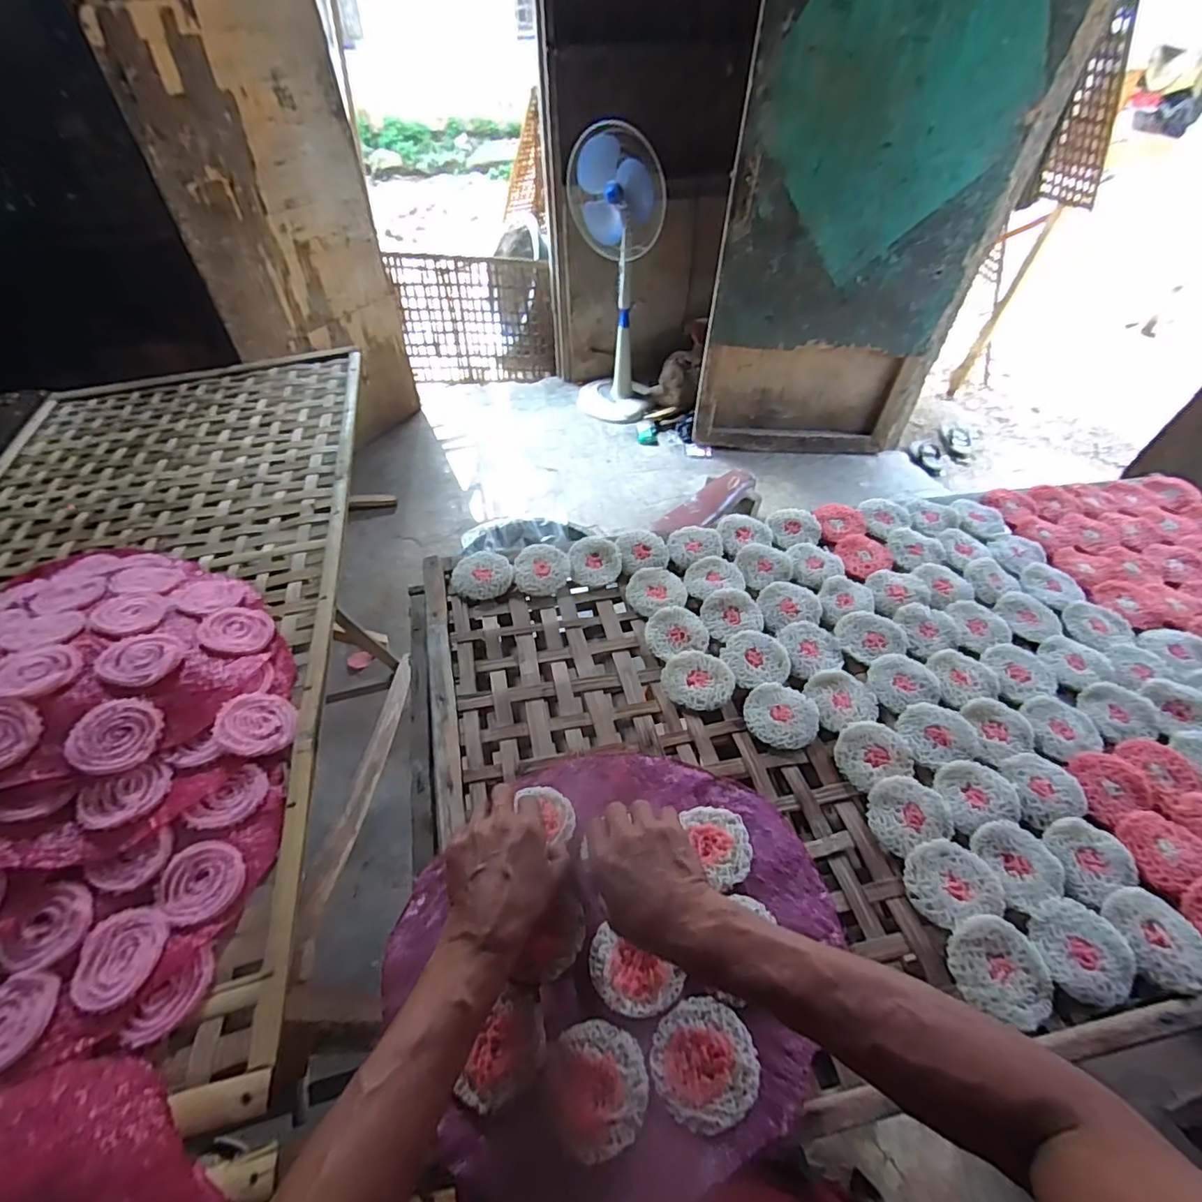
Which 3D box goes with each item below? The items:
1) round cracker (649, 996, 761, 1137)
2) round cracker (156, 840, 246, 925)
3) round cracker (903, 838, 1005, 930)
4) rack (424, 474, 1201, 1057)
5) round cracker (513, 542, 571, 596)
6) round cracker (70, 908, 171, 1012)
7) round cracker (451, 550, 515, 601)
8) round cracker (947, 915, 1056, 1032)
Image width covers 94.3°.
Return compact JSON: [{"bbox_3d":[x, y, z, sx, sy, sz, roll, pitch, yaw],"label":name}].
[{"bbox_3d":[0.081,0.355,0.431,0.078,0.007,0.076,0,50,0],"label":"round cracker"},{"bbox_3d":[-0.372,0.260,0.519,0.073,0.011,0.066,25,54,20],"label":"round cracker"},{"bbox_3d":[0.325,0.260,0.519,0.079,0.013,0.068,-10,50,-7],"label":"round cracker"},{"bbox_3d":[0.390,0.100,0.643,1.140,0.033,0.609,-8,50,-6],"label":"rack"},{"bbox_3d":[-0.080,-0.044,0.757,0.073,0.022,0.082,-6,50,-5],"label":"round cracker"},{"bbox_3d":[-0.410,0.303,0.475,0.064,0.010,0.072,3,50,3],"label":"round cracker"},{"bbox_3d":[-0.159,-0.035,0.751,0.078,0.018,0.078,0,50,0],"label":"round cracker"},{"bbox_3d":[0.337,0.309,0.470,0.079,0.008,0.072,1,60,-1],"label":"round cracker"}]

